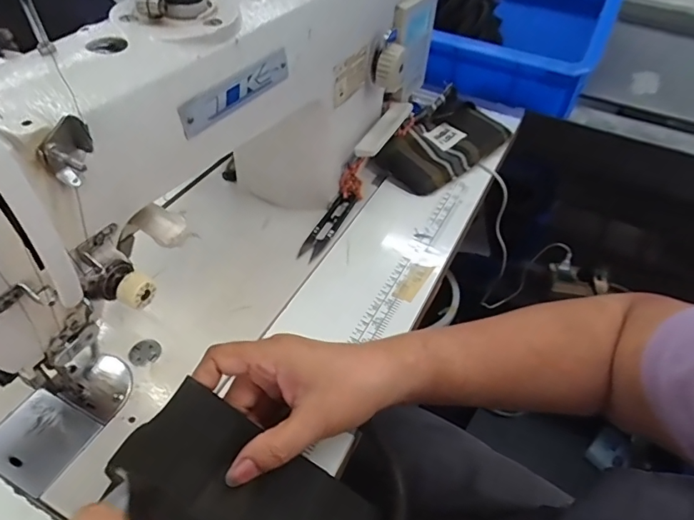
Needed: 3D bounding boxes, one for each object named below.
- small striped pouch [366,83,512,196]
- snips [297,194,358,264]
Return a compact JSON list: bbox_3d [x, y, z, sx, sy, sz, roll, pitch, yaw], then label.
[{"bbox_3d":[0.123,-0.151,0.592,0.093,0.036,0.201,33,53,26],"label":"small striped pouch"},{"bbox_3d":[-0.020,-0.037,0.495,0.024,0.011,0.101,18,48,15],"label":"snips"}]

